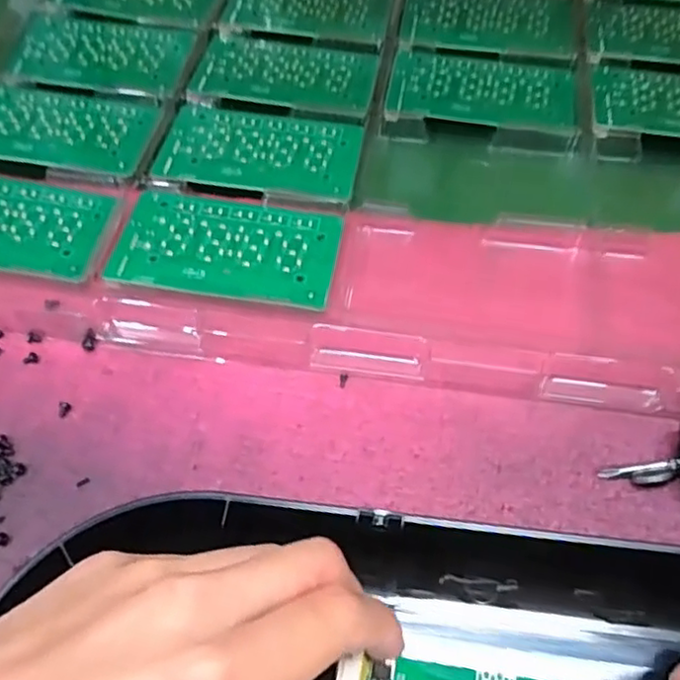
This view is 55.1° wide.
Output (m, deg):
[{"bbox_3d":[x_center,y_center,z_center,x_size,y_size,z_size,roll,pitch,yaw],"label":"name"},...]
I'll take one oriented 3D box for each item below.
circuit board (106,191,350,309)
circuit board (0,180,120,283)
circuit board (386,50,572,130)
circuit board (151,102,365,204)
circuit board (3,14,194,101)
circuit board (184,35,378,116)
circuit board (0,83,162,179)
[{"bbox_3d":[-0.055,-0.045,0.319,0.105,0.005,0.057,7,60,6],"label":"circuit board"},{"bbox_3d":[-0.168,-0.060,0.327,0.105,0.009,0.058,8,60,7],"label":"circuit board"},{"bbox_3d":[0.084,-0.149,0.386,0.106,0.004,0.060,7,60,6],"label":"circuit board"},{"bbox_3d":[-0.043,-0.104,0.353,0.105,0.004,0.059,8,60,7],"label":"circuit board"},{"bbox_3d":[-0.148,-0.178,0.405,0.105,0.004,0.063,9,60,7],"label":"circuit board"},{"bbox_3d":[-0.032,-0.162,0.397,0.106,0.005,0.061,9,60,7],"label":"circuit board"},{"bbox_3d":[-0.161,-0.121,0.369,0.106,0.006,0.062,8,60,6],"label":"circuit board"}]

